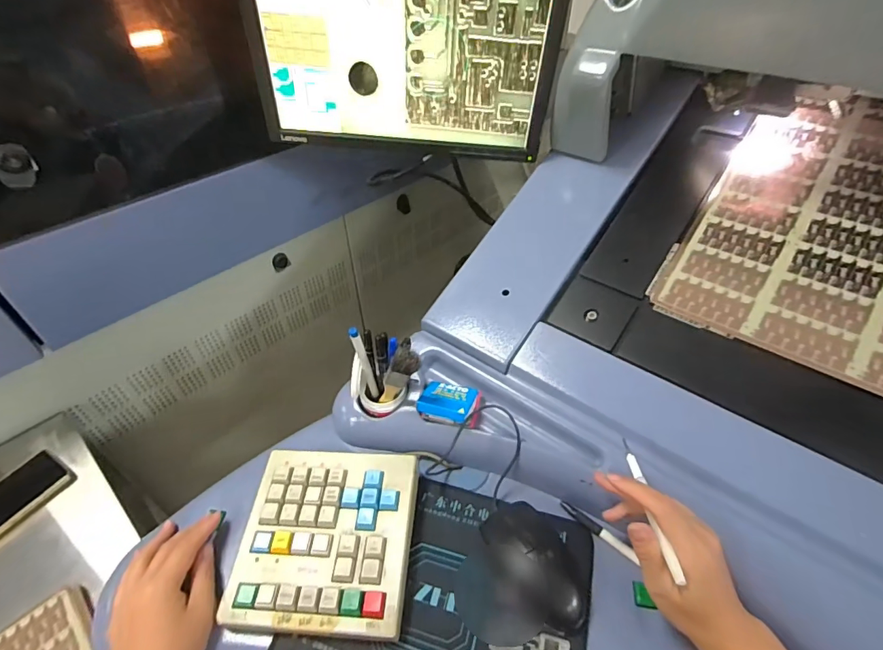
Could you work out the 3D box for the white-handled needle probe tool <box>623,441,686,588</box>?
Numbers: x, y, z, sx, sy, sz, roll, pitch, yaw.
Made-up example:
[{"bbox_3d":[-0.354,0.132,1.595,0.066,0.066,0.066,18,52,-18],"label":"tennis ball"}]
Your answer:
[{"bbox_3d":[0.168,0.145,0.366,0.007,0.008,0.111,-4,51,-3],"label":"white-handled needle probe tool"}]

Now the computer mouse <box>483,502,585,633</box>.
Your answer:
[{"bbox_3d":[0.087,0.215,0.416,0.067,0.031,0.112,-17,46,-16],"label":"computer mouse"}]

